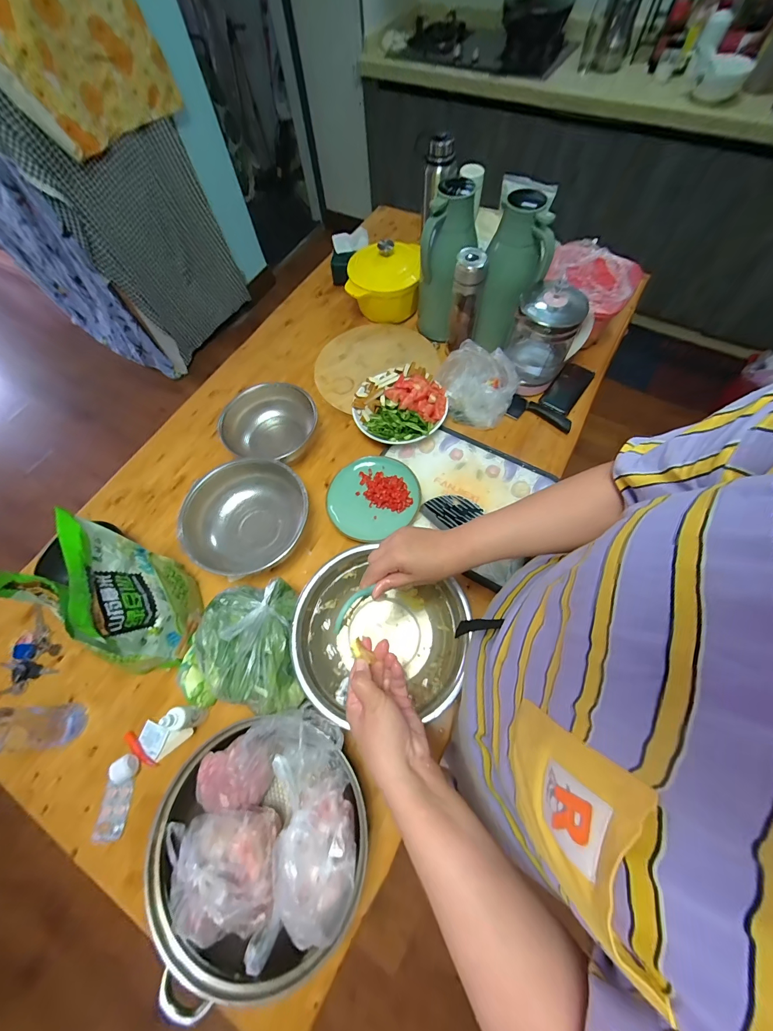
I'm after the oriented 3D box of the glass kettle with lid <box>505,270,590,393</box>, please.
[{"bbox_3d":[0.340,-0.384,0.799,0.131,0.229,0.112,23,68,13],"label":"glass kettle with lid"}]

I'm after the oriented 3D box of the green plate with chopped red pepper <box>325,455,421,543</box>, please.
[{"bbox_3d":[-0.031,-0.039,0.749,0.192,0.032,0.170,-33,68,-12],"label":"green plate with chopped red pepper"}]

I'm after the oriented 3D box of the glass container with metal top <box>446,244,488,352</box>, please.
[{"bbox_3d":[0.182,-0.492,0.834,0.063,0.231,0.074,6,66,6],"label":"glass container with metal top"}]

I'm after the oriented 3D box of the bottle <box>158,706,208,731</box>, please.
[{"bbox_3d":[-0.325,0.328,0.580,0.026,0.097,0.031,-7,65,-1],"label":"bottle"}]

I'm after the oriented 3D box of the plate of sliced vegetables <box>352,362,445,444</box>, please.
[{"bbox_3d":[0.030,-0.256,0.809,0.210,0.073,0.194,-1,65,2],"label":"plate of sliced vegetables"}]

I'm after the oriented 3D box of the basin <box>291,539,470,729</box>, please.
[{"bbox_3d":[-0.010,0.206,0.610,0.279,0.088,0.261,-1,65,2],"label":"basin"}]

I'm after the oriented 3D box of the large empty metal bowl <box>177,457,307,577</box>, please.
[{"bbox_3d":[-0.275,0.006,0.723,0.221,0.091,0.238,-1,65,2],"label":"large empty metal bowl"}]

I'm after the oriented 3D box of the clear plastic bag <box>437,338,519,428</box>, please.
[{"bbox_3d":[0.213,-0.317,0.848,0.181,0.082,0.188,25,69,13],"label":"clear plastic bag"}]

